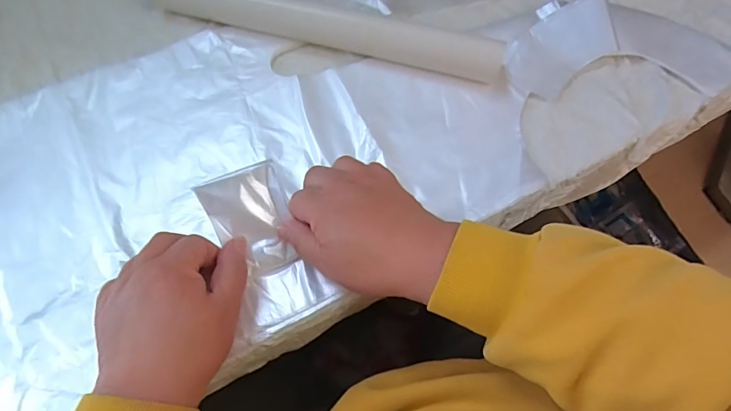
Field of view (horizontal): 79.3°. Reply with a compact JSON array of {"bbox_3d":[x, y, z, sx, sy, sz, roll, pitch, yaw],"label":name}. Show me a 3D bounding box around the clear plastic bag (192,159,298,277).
[{"bbox_3d":[-0.086,0.013,0.345,0.061,0.009,0.083,-22,107,-7],"label":"clear plastic bag"}]

